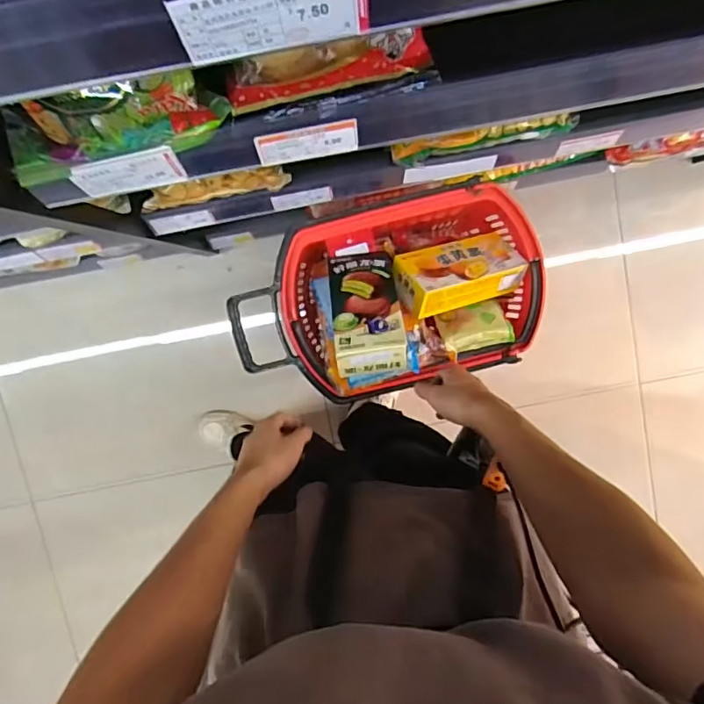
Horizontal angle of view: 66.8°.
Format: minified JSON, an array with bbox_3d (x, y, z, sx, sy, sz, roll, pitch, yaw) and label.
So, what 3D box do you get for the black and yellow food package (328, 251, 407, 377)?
[{"bbox_3d":[0.024,-0.075,0.896,0.111,0.056,0.239,-5,54,0],"label":"black and yellow food package"}]

